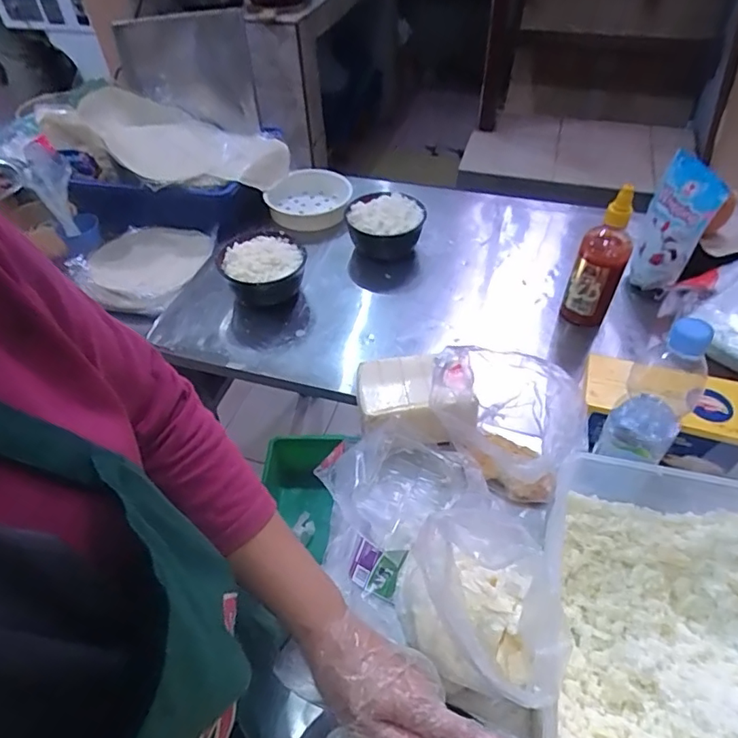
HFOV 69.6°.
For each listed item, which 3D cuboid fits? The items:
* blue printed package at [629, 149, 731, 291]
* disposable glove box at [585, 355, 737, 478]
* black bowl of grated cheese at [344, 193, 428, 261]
[{"bbox_3d":[0.460,-0.218,0.817,0.041,0.191,0.131,3,41,-12],"label":"blue printed package"},{"bbox_3d":[0.397,0.060,0.634,0.261,0.075,0.109,8,48,9],"label":"disposable glove box"},{"bbox_3d":[0.029,-0.252,0.956,0.134,0.090,0.114,1,48,2],"label":"black bowl of grated cheese"}]

